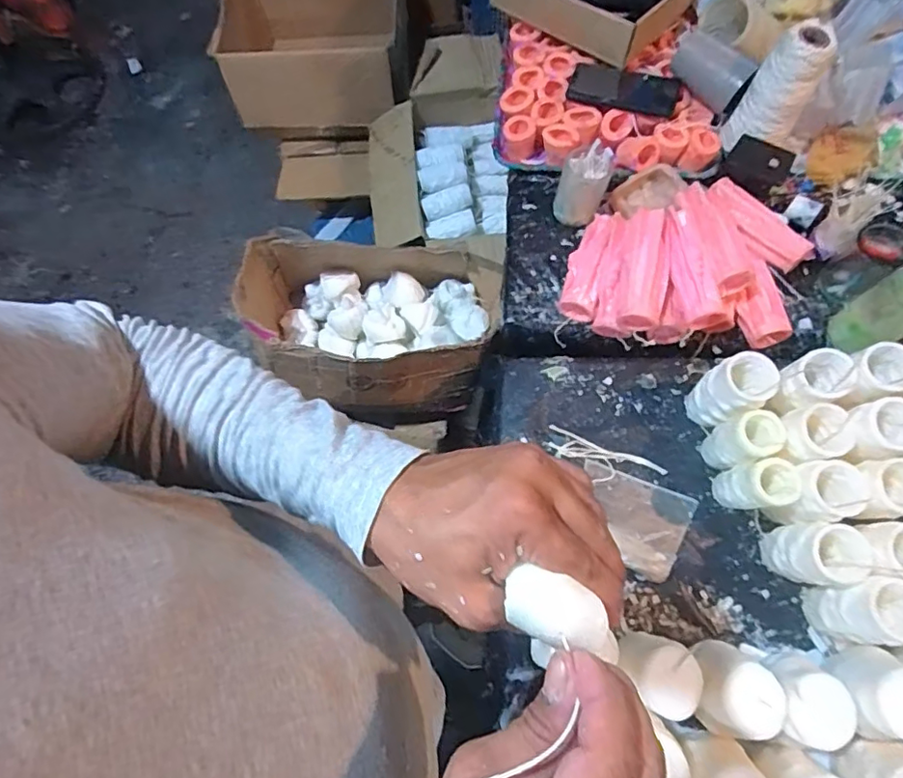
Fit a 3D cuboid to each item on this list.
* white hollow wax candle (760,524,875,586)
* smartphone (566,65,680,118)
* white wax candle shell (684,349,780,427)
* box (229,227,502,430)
[{"bbox_3d":[0.394,0.181,0.610,0.065,0.102,0.066,2,69,4],"label":"white hollow wax candle"},{"bbox_3d":[0.264,-0.461,0.852,0.164,0.014,0.075,14,70,8],"label":"smartphone"},{"bbox_3d":[0.335,0.003,0.669,0.074,0.104,0.066,-32,71,-9],"label":"white wax candle shell"},{"bbox_3d":[-0.131,-0.115,0.913,0.408,0.173,0.238,0,69,3],"label":"box"}]

